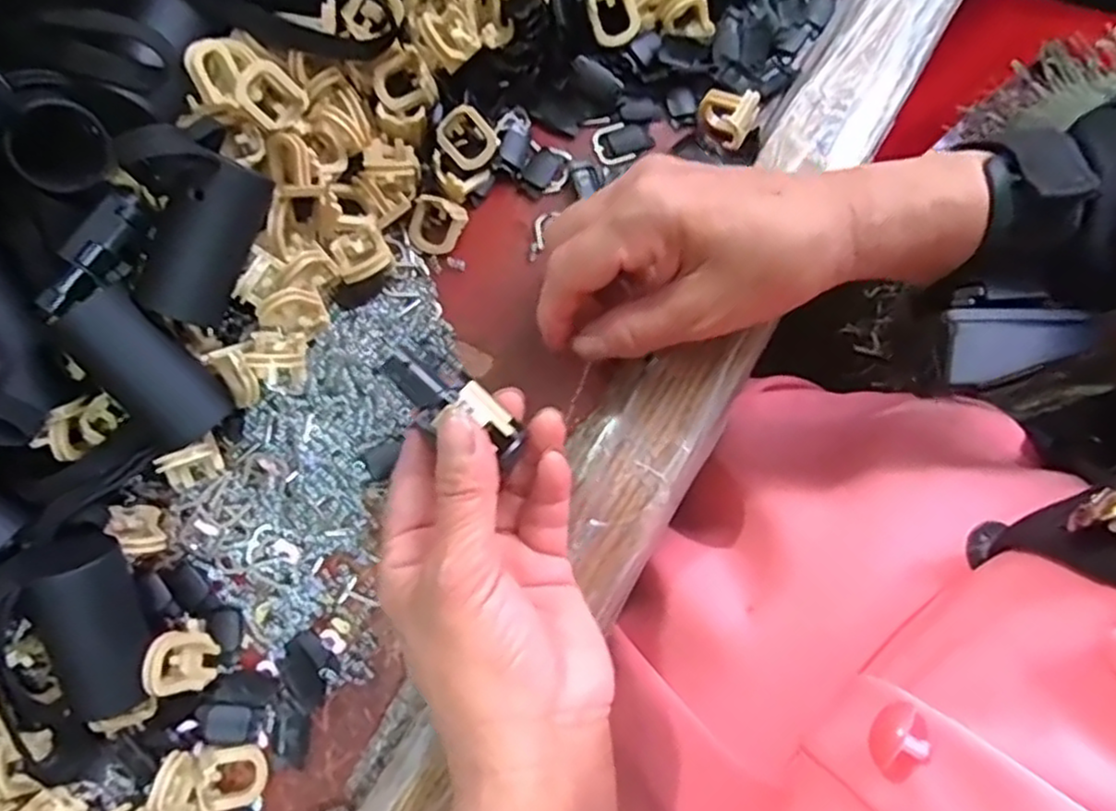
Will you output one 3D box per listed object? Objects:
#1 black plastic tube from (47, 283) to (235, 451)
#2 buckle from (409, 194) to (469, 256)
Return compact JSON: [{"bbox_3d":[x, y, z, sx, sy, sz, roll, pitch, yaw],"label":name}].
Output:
[{"bbox_3d":[-0.157,-0.016,0.269,0.031,0.027,0.062,-37,121,-8],"label":"black plastic tube"},{"bbox_3d":[-0.053,-0.082,0.311,0.020,0.014,0.025,27,81,3],"label":"buckle"}]

